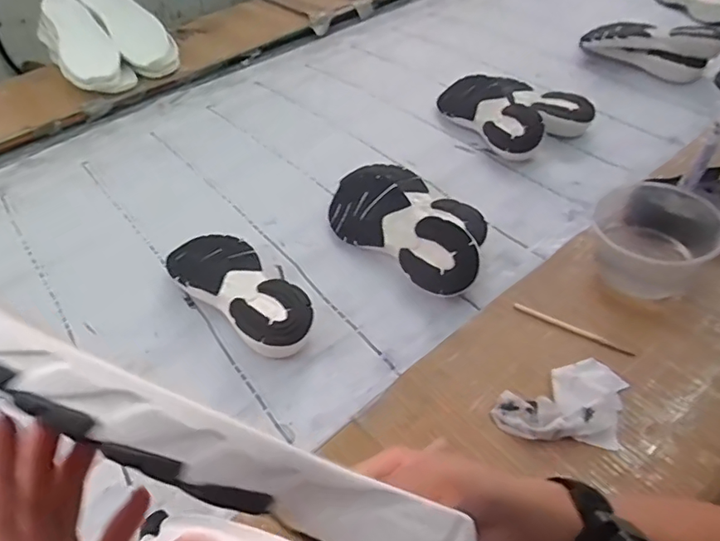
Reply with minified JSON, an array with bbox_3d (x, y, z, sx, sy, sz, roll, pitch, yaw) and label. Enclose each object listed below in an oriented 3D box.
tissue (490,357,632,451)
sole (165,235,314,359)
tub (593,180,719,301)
[{"bbox_3d":[0.202,0.131,0.500,0.135,0.024,0.083,-20,48,-16],"label":"tissue"},{"bbox_3d":[-0.149,0.023,0.659,0.095,0.043,0.240,-36,54,-28],"label":"sole"},{"bbox_3d":[0.346,-0.032,0.619,0.122,0.092,0.133,-1,45,1],"label":"tub"}]

